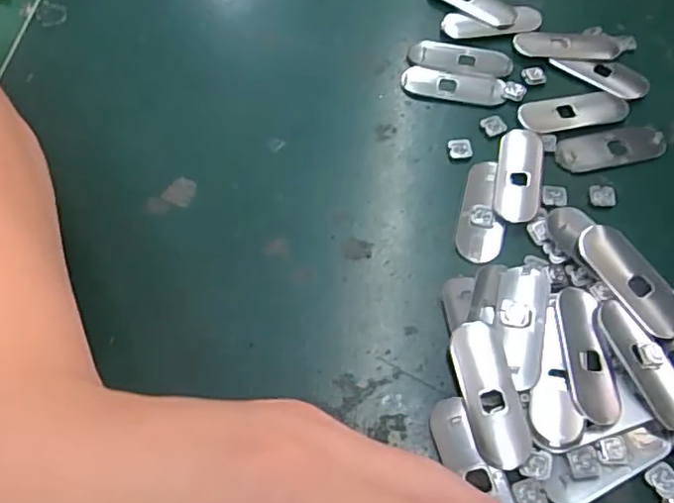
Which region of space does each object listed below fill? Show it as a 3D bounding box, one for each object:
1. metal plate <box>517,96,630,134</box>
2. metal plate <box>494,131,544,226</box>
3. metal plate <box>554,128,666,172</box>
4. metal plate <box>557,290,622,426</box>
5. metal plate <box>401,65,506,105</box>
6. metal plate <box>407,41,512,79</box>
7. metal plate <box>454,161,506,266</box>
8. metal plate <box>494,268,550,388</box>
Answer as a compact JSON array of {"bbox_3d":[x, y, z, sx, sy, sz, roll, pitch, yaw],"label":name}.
[{"bbox_3d":[0.109,-0.064,0.272,0.051,0.004,0.020,-3,62,-1],"label":"metal plate"},{"bbox_3d":[0.079,-0.033,0.257,0.019,0.005,0.047,10,62,6],"label":"metal plate"},{"bbox_3d":[0.123,-0.046,0.266,0.049,0.004,0.016,-9,62,-4],"label":"metal plate"},{"bbox_3d":[0.092,0.037,0.216,0.017,0.004,0.050,0,62,1],"label":"metal plate"},{"bbox_3d":[0.055,-0.080,0.284,0.048,0.004,0.017,13,63,8],"label":"metal plate"},{"bbox_3d":[0.060,-0.096,0.290,0.049,0.004,0.018,11,62,7],"label":"metal plate"},{"bbox_3d":[0.062,-0.018,0.251,0.018,0.004,0.049,10,62,6],"label":"metal plate"},{"bbox_3d":[0.069,0.026,0.222,0.019,0.004,0.049,14,63,8],"label":"metal plate"}]

